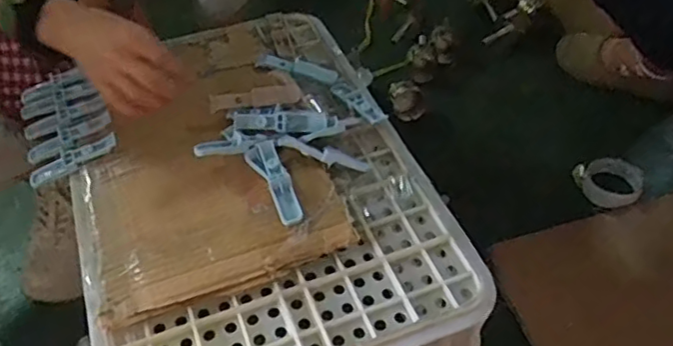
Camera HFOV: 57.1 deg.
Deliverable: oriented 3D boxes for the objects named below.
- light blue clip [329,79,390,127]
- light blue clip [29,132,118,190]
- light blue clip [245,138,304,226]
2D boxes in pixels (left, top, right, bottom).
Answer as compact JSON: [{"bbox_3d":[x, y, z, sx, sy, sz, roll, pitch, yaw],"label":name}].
[{"bbox_3d":[0.024,-0.082,0.721,0.027,0.017,0.093,-26,50,-19],"label":"light blue clip"},{"bbox_3d":[-0.284,-0.013,0.666,0.100,0.013,0.025,-28,50,-4],"label":"light blue clip"},{"bbox_3d":[-0.060,0.010,0.610,0.029,0.020,0.101,-20,48,-14],"label":"light blue clip"}]

